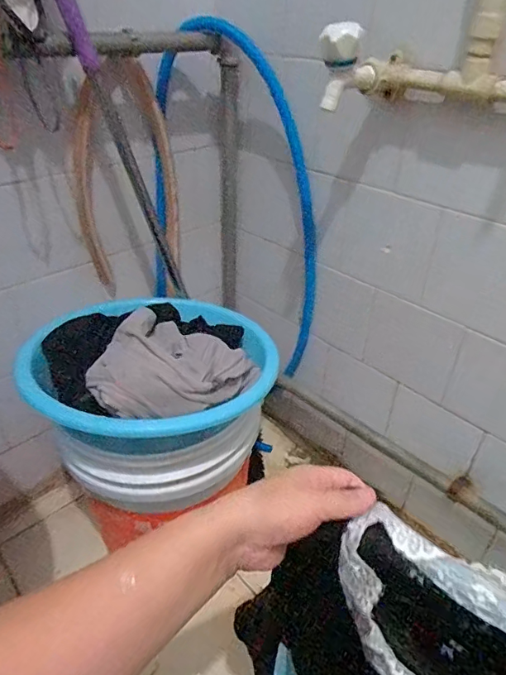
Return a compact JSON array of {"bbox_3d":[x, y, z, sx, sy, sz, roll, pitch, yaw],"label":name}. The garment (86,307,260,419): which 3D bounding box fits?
[{"bbox_3d":[-0.101,0.033,0.570,0.157,0.089,0.187,20,40,25],"label":"garment"}]

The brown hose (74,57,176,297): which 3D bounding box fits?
[{"bbox_3d":[-0.191,-0.231,0.747,0.180,0.375,0.065,-16,41,-34],"label":"brown hose"}]

